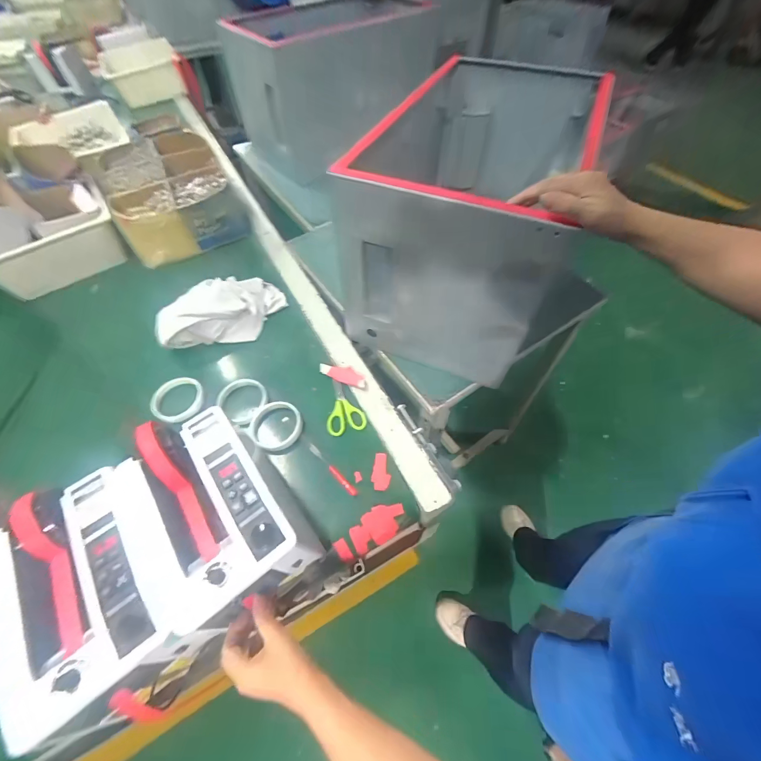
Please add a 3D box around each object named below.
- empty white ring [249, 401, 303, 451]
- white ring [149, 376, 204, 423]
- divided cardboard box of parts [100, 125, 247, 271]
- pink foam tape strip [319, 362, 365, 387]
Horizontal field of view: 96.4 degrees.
[{"bbox_3d":[-0.174,0.077,0.566,0.087,0.021,0.081,-1,57,1],"label":"empty white ring"},{"bbox_3d":[-0.357,0.033,0.599,0.074,0.022,0.087,34,64,21],"label":"white ring"},{"bbox_3d":[-0.539,-0.495,0.885,0.274,0.101,0.426,-27,61,-15],"label":"divided cardboard box of parts"},{"bbox_3d":[-0.069,-0.013,0.622,0.104,0.009,0.029,19,59,29],"label":"pink foam tape strip"}]

